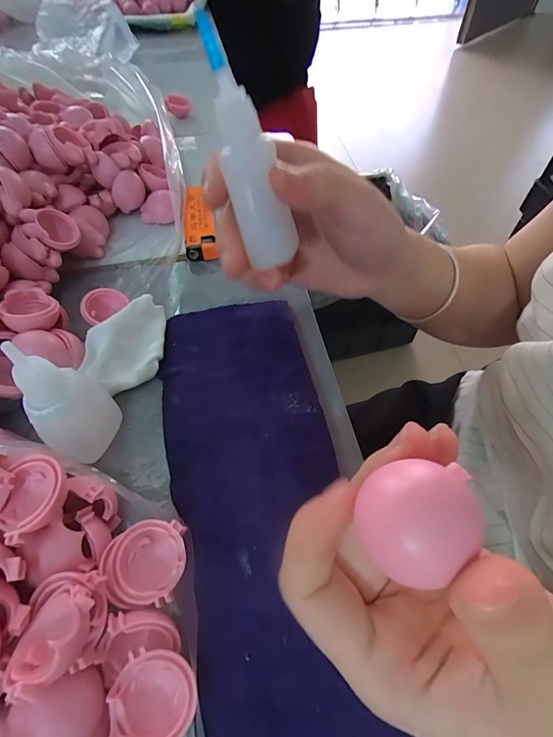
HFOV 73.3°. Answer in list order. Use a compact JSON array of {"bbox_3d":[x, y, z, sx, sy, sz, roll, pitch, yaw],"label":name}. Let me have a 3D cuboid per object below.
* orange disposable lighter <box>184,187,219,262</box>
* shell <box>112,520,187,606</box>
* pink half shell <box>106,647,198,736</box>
[{"bbox_3d":[-0.062,-0.116,0.295,0.022,0.018,0.079,-8,55,-6],"label":"orange disposable lighter"},{"bbox_3d":[-0.052,0.080,0.153,0.027,0.013,0.029,0,55,0],"label":"shell"},{"bbox_3d":[-0.043,0.119,0.133,0.028,0.012,0.028,2,55,2],"label":"pink half shell"}]

